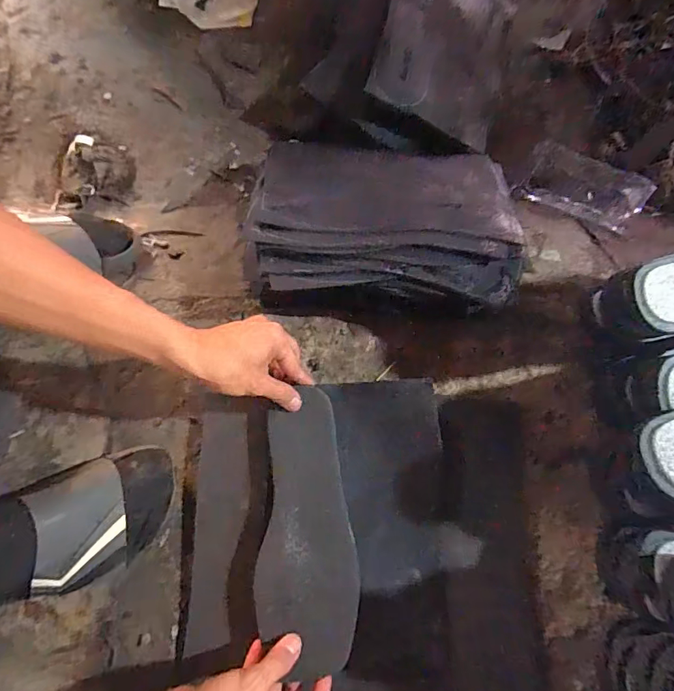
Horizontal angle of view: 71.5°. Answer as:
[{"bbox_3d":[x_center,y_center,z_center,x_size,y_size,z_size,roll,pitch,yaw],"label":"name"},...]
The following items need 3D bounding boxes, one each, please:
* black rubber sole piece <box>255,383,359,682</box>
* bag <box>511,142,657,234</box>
[{"bbox_3d":[-0.032,0.174,0.463,0.093,0.021,0.252,-3,69,-2],"label":"black rubber sole piece"},{"bbox_3d":[0.343,-0.218,0.651,0.165,0.019,0.110,25,76,4],"label":"bag"}]

